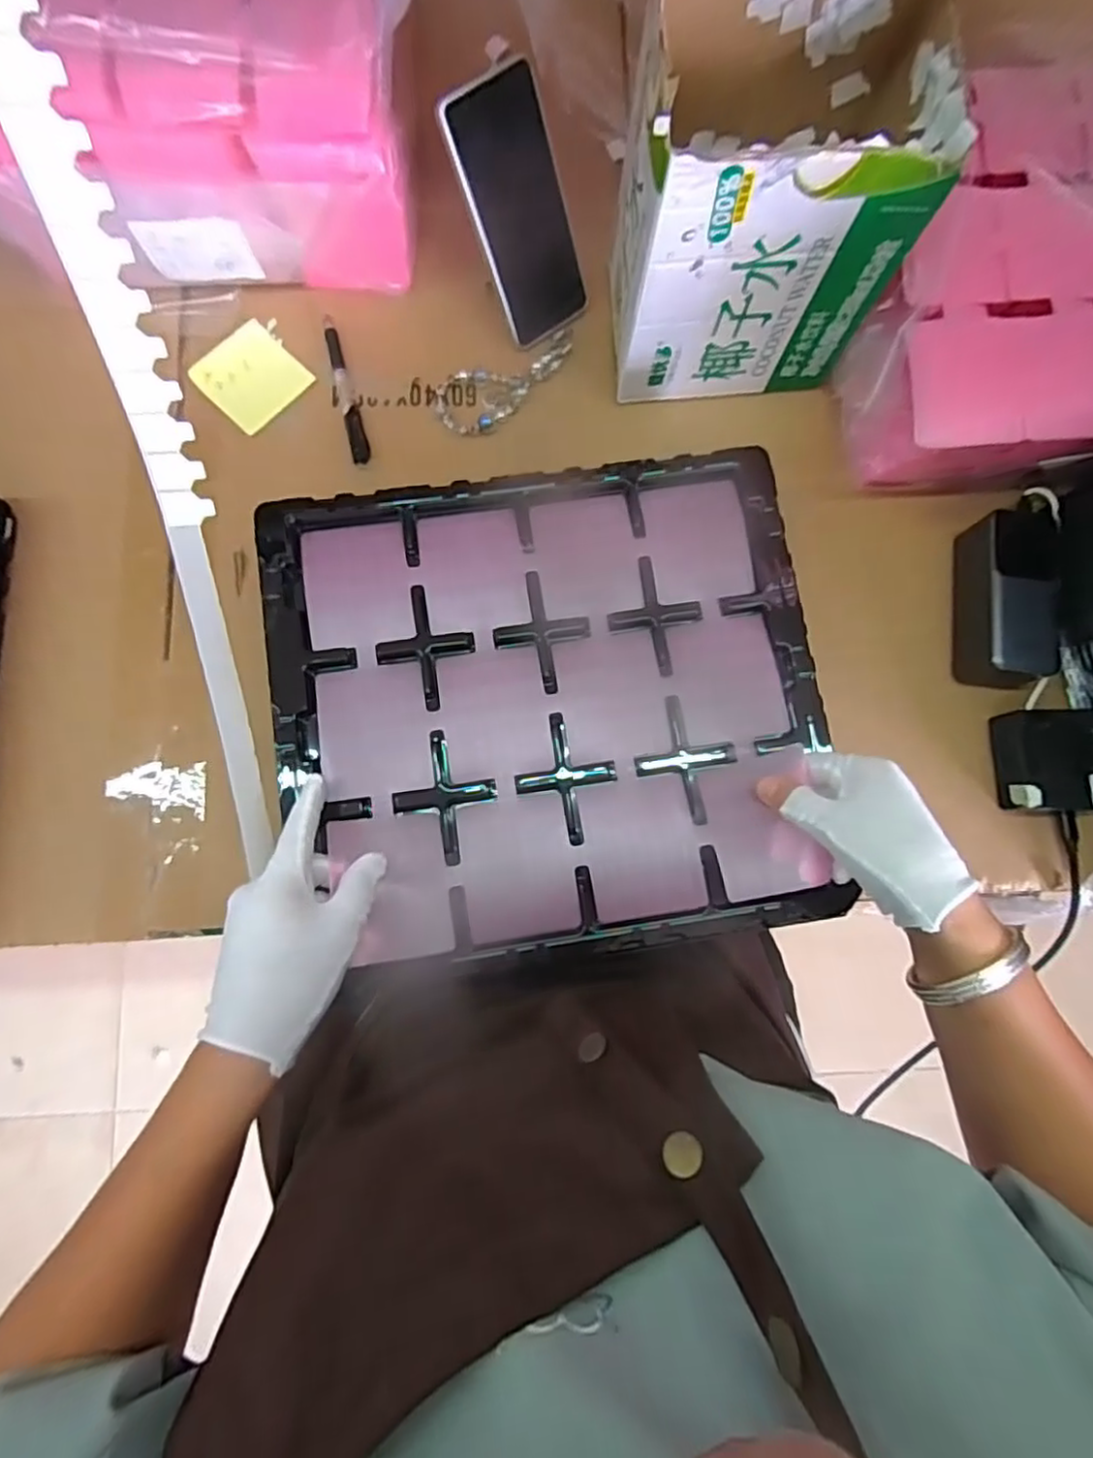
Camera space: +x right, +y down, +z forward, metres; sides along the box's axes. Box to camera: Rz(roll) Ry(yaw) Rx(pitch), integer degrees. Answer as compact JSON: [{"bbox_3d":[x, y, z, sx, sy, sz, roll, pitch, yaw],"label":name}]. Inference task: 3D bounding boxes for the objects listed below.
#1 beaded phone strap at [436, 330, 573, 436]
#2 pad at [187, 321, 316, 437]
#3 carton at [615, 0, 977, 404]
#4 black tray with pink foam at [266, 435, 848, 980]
[{"bbox_3d":[-0.031,-0.293,0.557,0.128,0.007,0.057,-23,84,-6],"label":"beaded phone strap"},{"bbox_3d":[-0.250,-0.299,0.553,0.078,0.004,0.074,45,82,4],"label":"pad"},{"bbox_3d":[0.150,-0.374,0.479,0.183,0.208,0.148,-4,82,-4],"label":"carton"},{"bbox_3d":[0.001,-0.020,0.443,0.359,0.032,0.322,-8,82,-4],"label":"black tray with pink foam"}]

